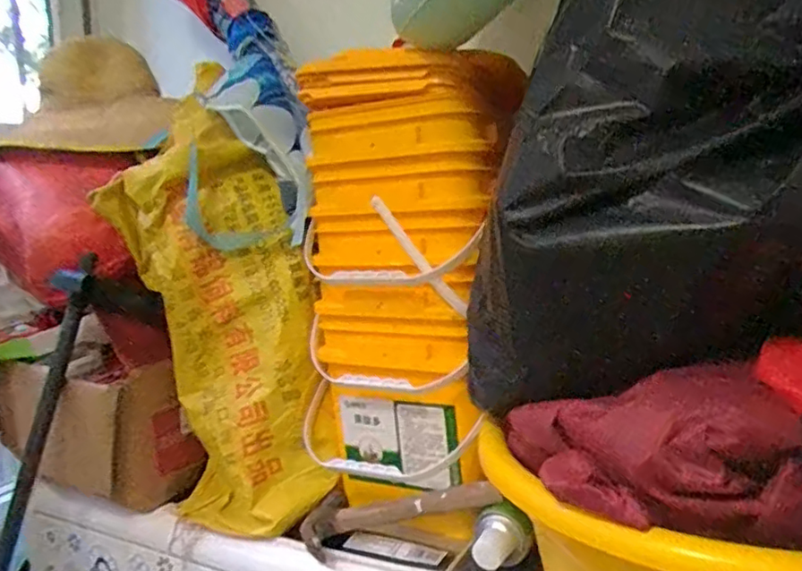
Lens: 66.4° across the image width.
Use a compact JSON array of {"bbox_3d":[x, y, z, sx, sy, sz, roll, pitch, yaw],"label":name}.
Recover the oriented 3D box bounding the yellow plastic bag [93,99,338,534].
[{"bbox_3d":[-0.253,0.050,0.867,0.295,0.522,0.152,2,8,31],"label":"yellow plastic bag"}]

